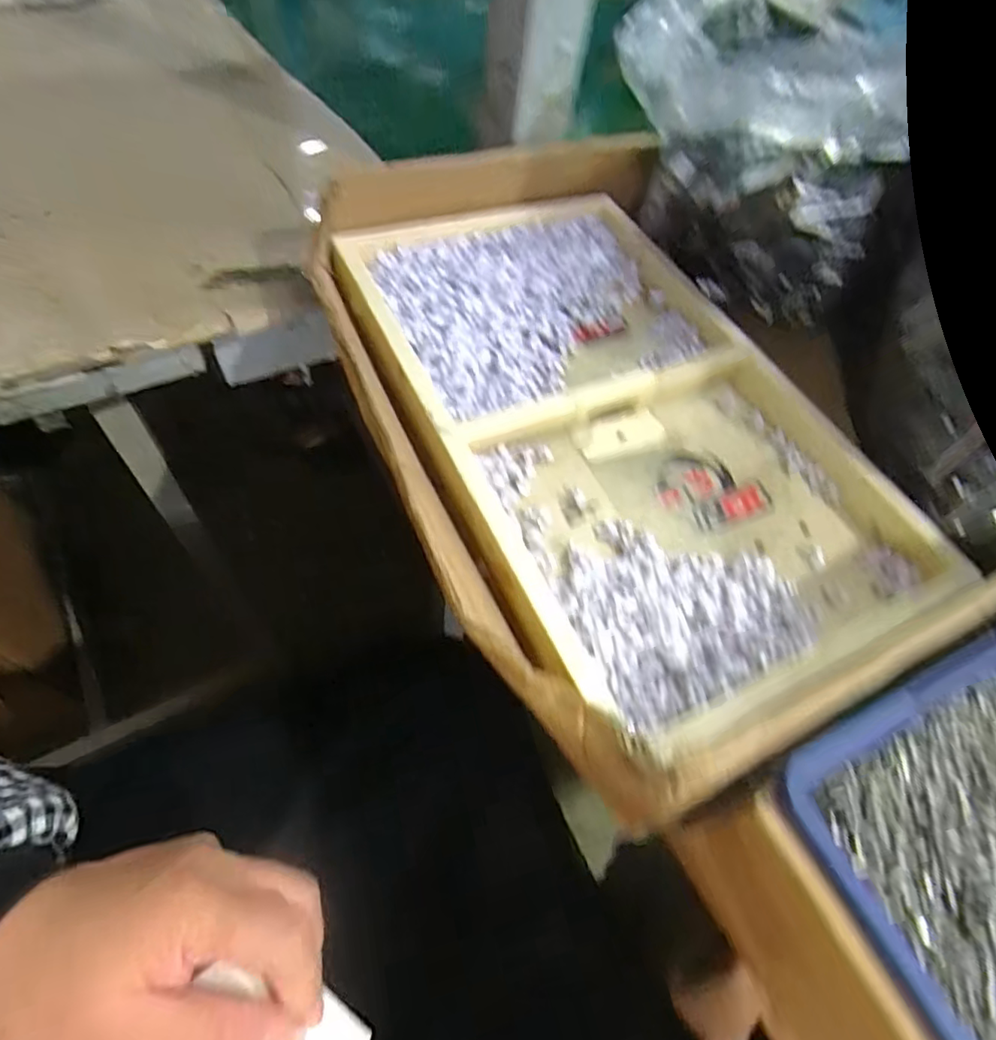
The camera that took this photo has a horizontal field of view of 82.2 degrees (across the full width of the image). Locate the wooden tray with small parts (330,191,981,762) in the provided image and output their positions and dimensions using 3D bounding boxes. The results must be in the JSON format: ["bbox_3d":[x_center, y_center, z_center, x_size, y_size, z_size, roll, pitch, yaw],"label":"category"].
[{"bbox_3d":[0.060,-0.065,0.303,0.202,0.032,0.322,-22,60,-19],"label":"wooden tray with small parts"}]

